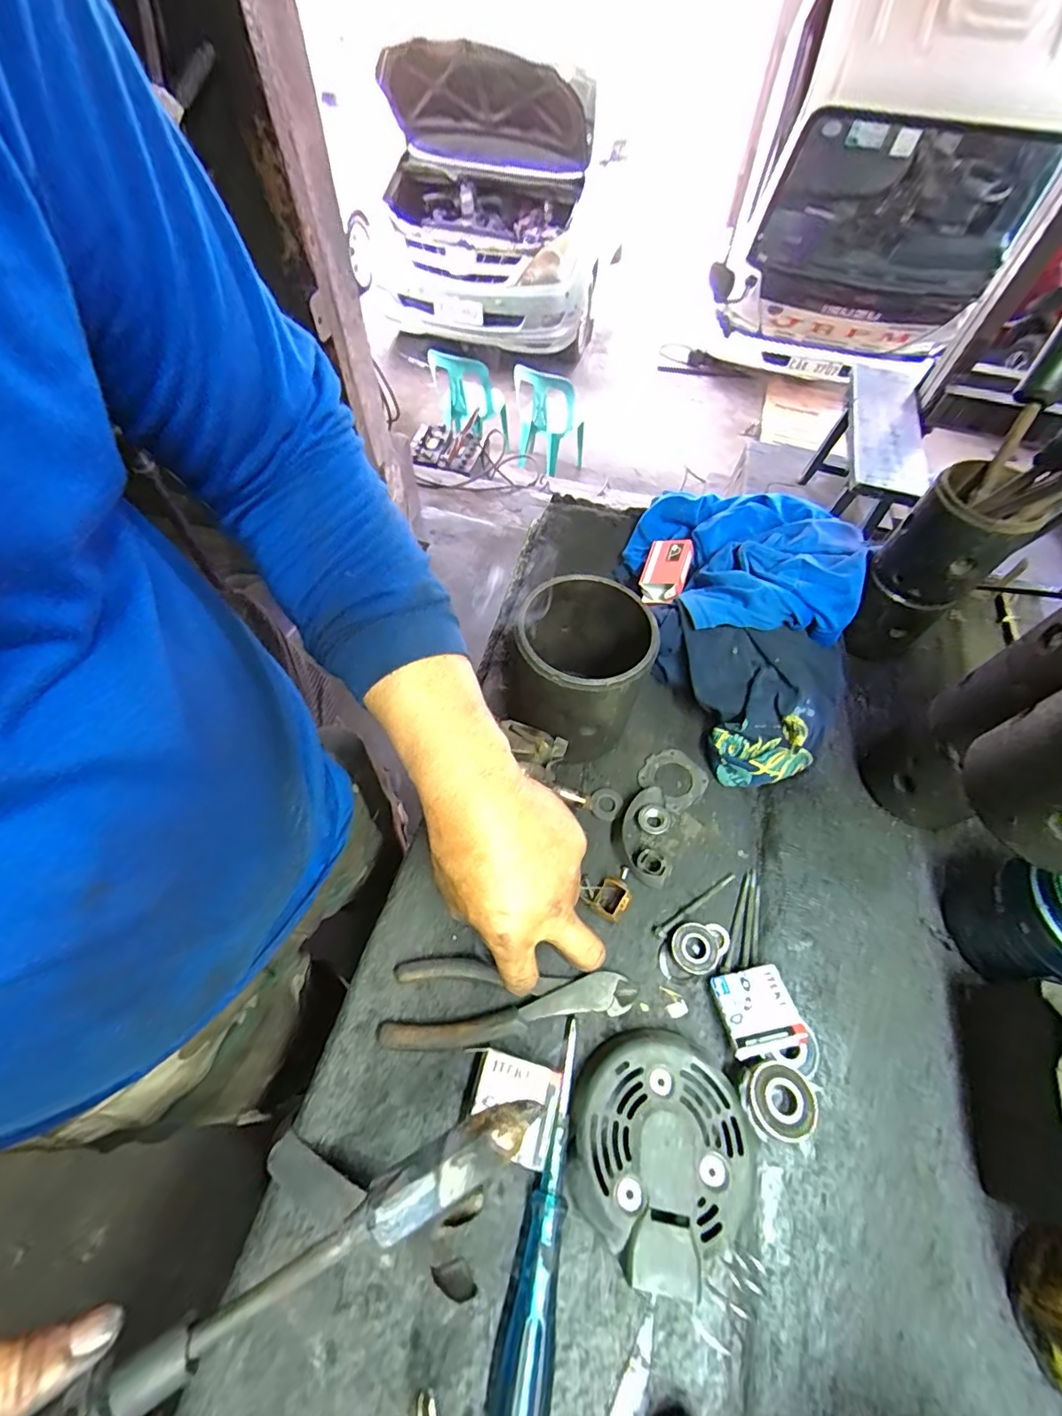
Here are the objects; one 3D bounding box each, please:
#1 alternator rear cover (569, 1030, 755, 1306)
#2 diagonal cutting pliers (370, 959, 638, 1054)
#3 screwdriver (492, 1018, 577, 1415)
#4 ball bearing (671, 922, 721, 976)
[{"bbox_3d":[0.079,0.271,0.318,0.104,0.031,0.115,8,59,4],"label":"alternator rear cover"},{"bbox_3d":[-0.014,0.206,0.365,0.174,0.015,0.055,-2,58,-3],"label":"diagonal cutting pliers"},{"bbox_3d":[0.007,0.297,0.302,0.027,0.028,0.187,8,59,4],"label":"screwdriver"},{"bbox_3d":[0.122,0.181,0.384,0.035,0.013,0.034,1,58,-1],"label":"ball bearing"}]

